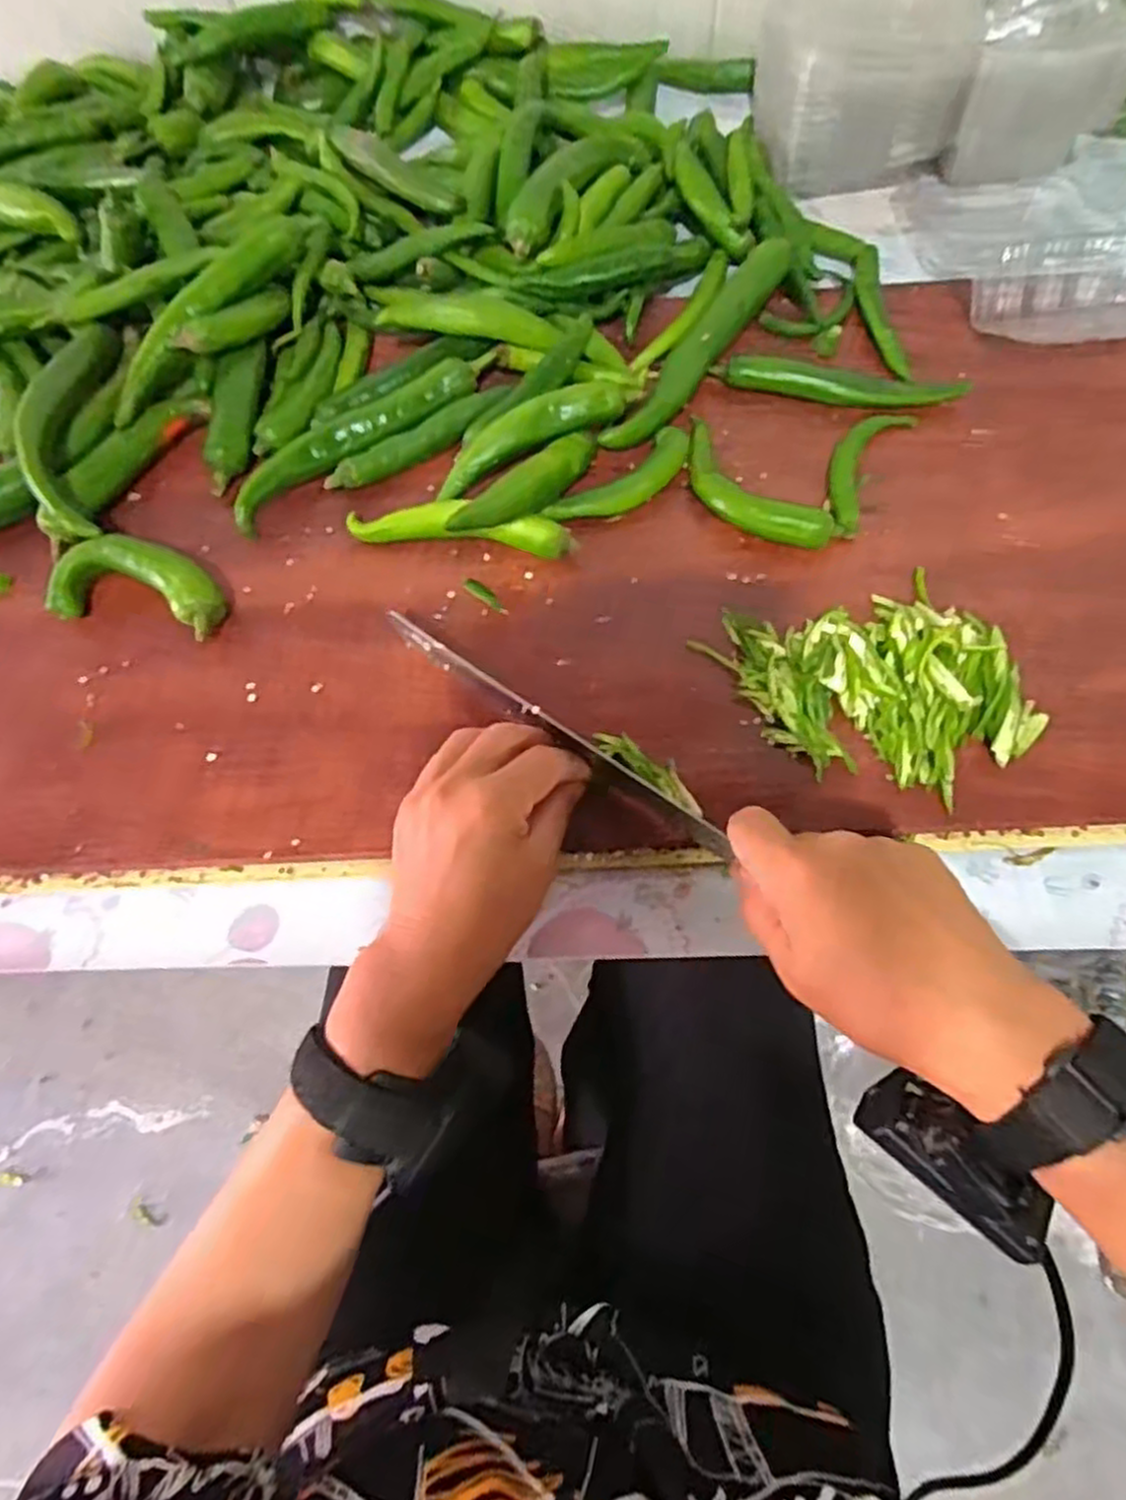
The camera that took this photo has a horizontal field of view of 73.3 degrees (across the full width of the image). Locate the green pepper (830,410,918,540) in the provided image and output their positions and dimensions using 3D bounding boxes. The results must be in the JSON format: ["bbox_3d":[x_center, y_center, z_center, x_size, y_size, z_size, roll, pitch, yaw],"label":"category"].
[{"bbox_3d":[0.176,-0.171,0.447,0.034,0.013,0.105,27,72,13],"label":"green pepper"}]

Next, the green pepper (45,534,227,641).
[{"bbox_3d":[-0.238,-0.092,0.430,0.095,0.024,0.049,11,69,7],"label":"green pepper"}]

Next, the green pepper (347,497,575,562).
[{"bbox_3d":[-0.060,-0.134,0.444,0.129,0.016,0.030,7,68,6],"label":"green pepper"}]

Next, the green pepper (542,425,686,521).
[{"bbox_3d":[0.034,-0.157,0.445,0.091,0.015,0.026,-34,70,-11],"label":"green pepper"}]

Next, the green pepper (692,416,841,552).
[{"bbox_3d":[0.107,-0.148,0.442,0.109,0.018,0.040,42,75,17],"label":"green pepper"}]

